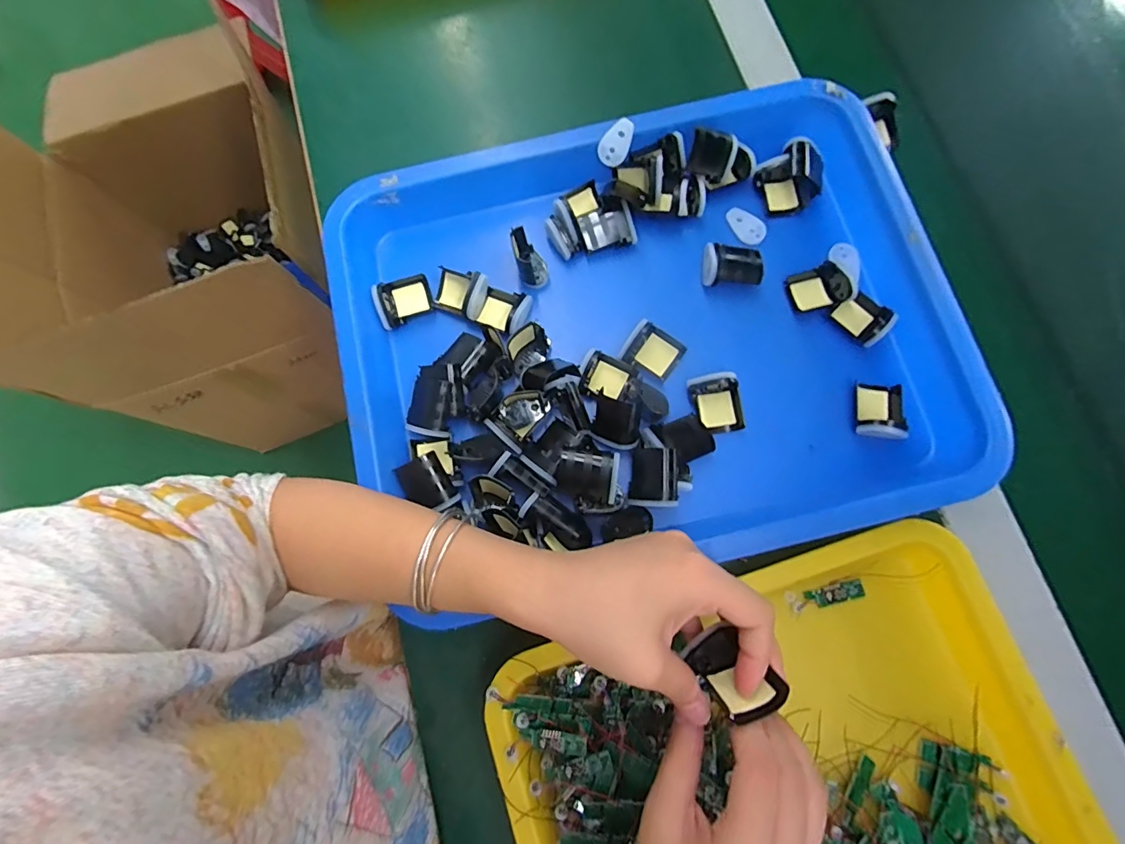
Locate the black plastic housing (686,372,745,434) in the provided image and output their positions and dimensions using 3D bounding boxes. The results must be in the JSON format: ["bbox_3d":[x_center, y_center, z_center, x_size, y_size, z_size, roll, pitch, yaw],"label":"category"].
[{"bbox_3d":[0.115,-0.014,0.361,0.036,0.016,0.043,-10,78,-1],"label":"black plastic housing"}]

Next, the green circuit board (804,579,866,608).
[{"bbox_3d":[0.192,0.120,0.339,0.041,0.005,0.013,-13,78,-2],"label":"green circuit board"}]

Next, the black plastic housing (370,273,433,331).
[{"bbox_3d":[-0.127,-0.098,0.385,0.044,0.019,0.036,-22,79,-4],"label":"black plastic housing"}]

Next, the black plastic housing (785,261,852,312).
[{"bbox_3d":[0.200,-0.105,0.379,0.038,0.015,0.033,-20,78,-3],"label":"black plastic housing"}]

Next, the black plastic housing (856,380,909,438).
[{"bbox_3d":[0.233,-0.008,0.354,0.035,0.020,0.043,4,78,2],"label":"black plastic housing"}]

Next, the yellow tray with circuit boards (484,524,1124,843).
[{"bbox_3d":[0.141,0.234,0.311,0.333,0.055,0.261,-18,78,-3],"label":"yellow tray with circuit boards"}]

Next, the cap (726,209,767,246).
[{"bbox_3d":[0.152,-0.162,0.398,0.022,0.004,0.035,-33,79,-6],"label":"cap"}]

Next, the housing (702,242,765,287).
[{"bbox_3d":[0.135,-0.124,0.382,0.043,0.019,0.034,-3,78,0],"label":"housing"}]

